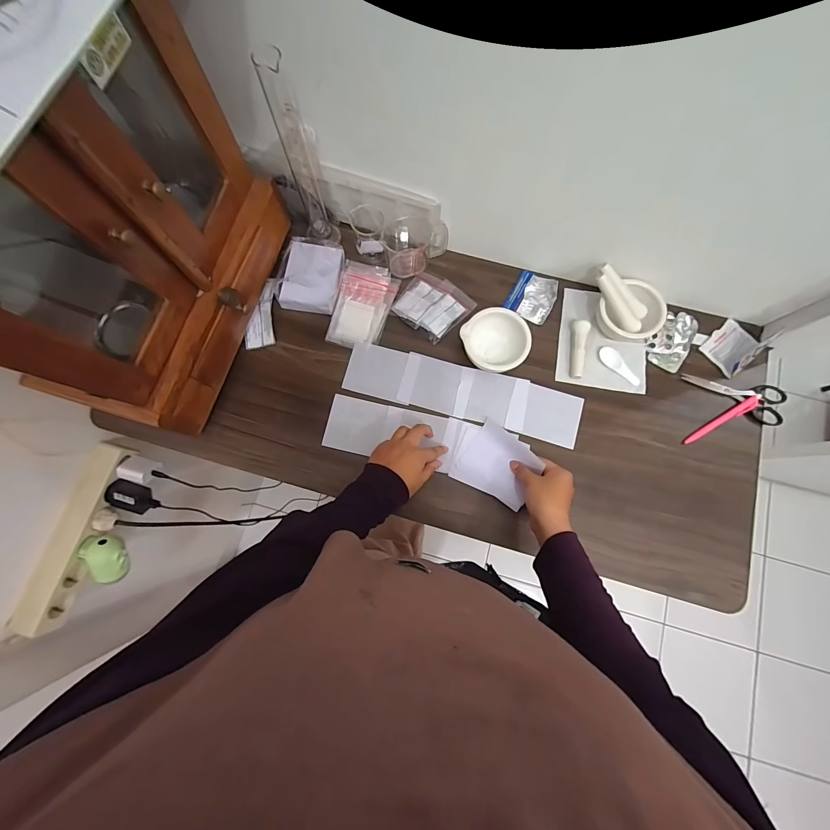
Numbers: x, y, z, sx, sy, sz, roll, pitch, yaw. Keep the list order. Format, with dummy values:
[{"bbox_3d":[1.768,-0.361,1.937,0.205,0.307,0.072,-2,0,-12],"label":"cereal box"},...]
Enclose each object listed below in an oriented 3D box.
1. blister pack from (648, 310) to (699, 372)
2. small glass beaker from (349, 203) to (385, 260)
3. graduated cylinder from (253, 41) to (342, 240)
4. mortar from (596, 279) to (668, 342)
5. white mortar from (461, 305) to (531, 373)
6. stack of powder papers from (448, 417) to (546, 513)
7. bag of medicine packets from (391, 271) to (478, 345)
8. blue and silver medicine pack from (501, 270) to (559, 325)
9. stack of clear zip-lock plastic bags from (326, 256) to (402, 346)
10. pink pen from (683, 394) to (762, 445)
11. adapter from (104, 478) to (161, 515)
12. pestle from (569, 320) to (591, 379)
[{"bbox_3d":[0.413,-0.121,0.571,0.061,0.012,0.098,32,82,7],"label":"blister pack"},{"bbox_3d":[-0.074,-0.295,0.581,0.049,0.068,0.051,-8,79,0],"label":"small glass beaker"},{"bbox_3d":[-0.158,-0.347,0.494,0.049,0.261,0.056,-22,80,-3],"label":"graduated cylinder"},{"bbox_3d":[0.335,-0.157,0.552,0.077,0.056,0.090,-42,81,-6],"label":"mortar"},{"bbox_3d":[0.122,-0.111,0.552,0.101,0.056,0.086,10,80,3],"label":"white mortar"},{"bbox_3d":[0.118,0.065,0.530,0.117,0.033,0.102,26,81,6],"label":"stack of powder papers"},{"bbox_3d":[0.028,-0.181,0.582,0.108,0.021,0.102,36,82,7],"label":"bag of medicine packets"},{"bbox_3d":[0.196,-0.199,0.588,0.069,0.019,0.077,26,81,6],"label":"blue and silver medicine pack"},{"bbox_3d":[-0.086,-0.178,0.581,0.087,0.026,0.134,14,80,4],"label":"stack of clear zip-lock plastic bags"},{"bbox_3d":[0.473,0.006,0.548,0.142,0.009,0.017,-29,80,-4],"label":"pink pen"},{"bbox_3d":[-0.467,0.142,0.596,0.074,0.038,0.046,19,79,3],"label":"adapter"},{"bbox_3d":[0.259,-0.104,0.566,0.023,0.020,0.091,10,80,3],"label":"pestle"}]

